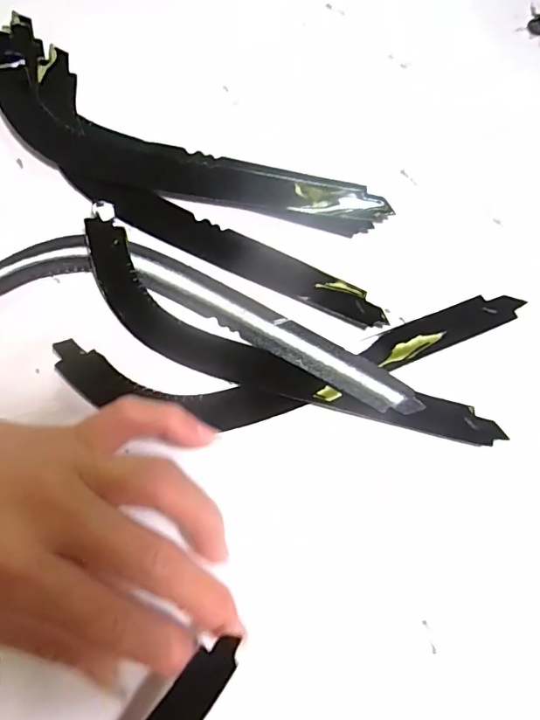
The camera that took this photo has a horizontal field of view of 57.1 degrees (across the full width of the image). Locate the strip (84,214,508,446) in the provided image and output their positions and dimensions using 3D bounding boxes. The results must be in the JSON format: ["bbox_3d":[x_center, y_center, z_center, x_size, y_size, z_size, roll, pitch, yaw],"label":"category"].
[{"bbox_3d":[0.002,-0.002,0.220,0.201,0.006,0.039,28,80,4],"label":"strip"}]

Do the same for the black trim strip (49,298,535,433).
[{"bbox_3d":[0.011,0.004,0.220,0.204,0.005,0.044,-6,79,-2],"label":"black trim strip"}]

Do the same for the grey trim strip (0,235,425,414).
[{"bbox_3d":[-0.031,-0.020,0.224,0.203,0.006,0.045,19,79,3],"label":"grey trim strip"}]

